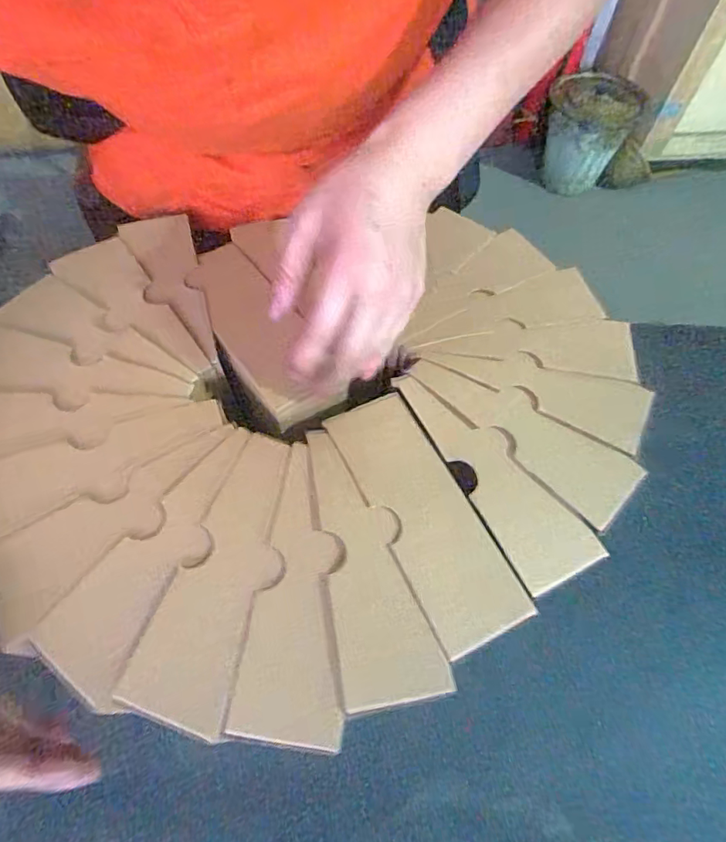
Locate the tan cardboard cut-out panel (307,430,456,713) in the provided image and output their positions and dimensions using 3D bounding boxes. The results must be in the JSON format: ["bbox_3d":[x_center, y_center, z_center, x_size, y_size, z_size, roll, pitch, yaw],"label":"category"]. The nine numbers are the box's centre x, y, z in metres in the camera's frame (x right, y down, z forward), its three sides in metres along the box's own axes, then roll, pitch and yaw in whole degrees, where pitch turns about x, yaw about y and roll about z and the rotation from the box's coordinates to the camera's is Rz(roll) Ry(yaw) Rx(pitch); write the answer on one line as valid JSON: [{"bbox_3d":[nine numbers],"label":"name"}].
[{"bbox_3d":[0.004,0.074,0.292,0.053,0.004,0.155,-8,61,-7],"label":"tan cardboard cut-out panel"}]

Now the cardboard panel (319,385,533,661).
[{"bbox_3d":[0.035,0.053,0.309,0.056,0.005,0.159,-23,64,-15],"label":"cardboard panel"}]

